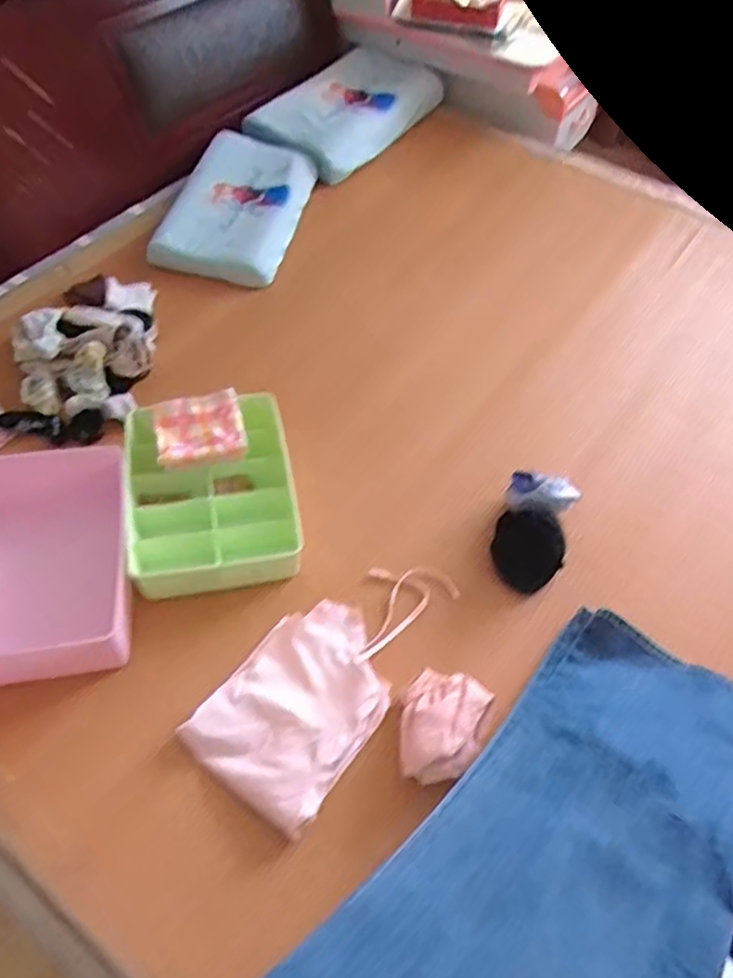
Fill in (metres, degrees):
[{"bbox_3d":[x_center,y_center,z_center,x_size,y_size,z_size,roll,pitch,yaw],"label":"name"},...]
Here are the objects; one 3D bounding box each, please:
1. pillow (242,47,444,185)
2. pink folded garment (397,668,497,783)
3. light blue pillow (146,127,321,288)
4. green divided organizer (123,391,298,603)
[{"bbox_3d":[-0.045,-0.932,1.658,0.323,0.111,0.495,23,57,14],"label":"pillow"},{"bbox_3d":[0.092,0.297,0.839,0.101,0.069,0.132,15,55,9],"label":"pink folded garment"},{"bbox_3d":[-0.281,-0.610,1.445,0.255,0.108,0.403,12,55,7],"label":"light blue pillow"},{"bbox_3d":[-0.231,0.006,1.019,0.244,0.088,0.298,-11,55,-9],"label":"green divided organizer"}]

